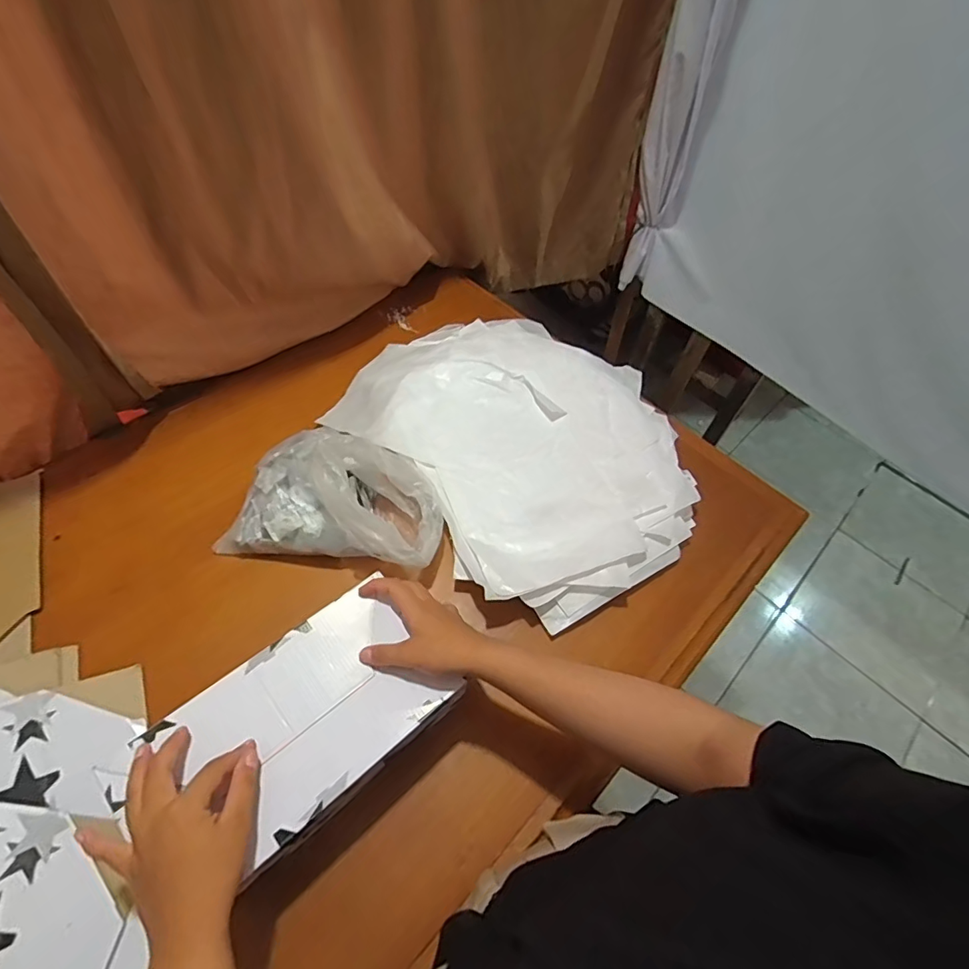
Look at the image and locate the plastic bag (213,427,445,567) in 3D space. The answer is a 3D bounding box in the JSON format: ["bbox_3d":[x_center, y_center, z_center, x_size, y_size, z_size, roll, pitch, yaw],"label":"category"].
[{"bbox_3d":[-0.180,0.010,0.629,0.257,0.121,0.146,9,55,1],"label":"plastic bag"}]

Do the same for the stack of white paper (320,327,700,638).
[{"bbox_3d":[0.058,-0.071,0.745,0.405,0.047,0.502,-33,64,-25],"label":"stack of white paper"}]

